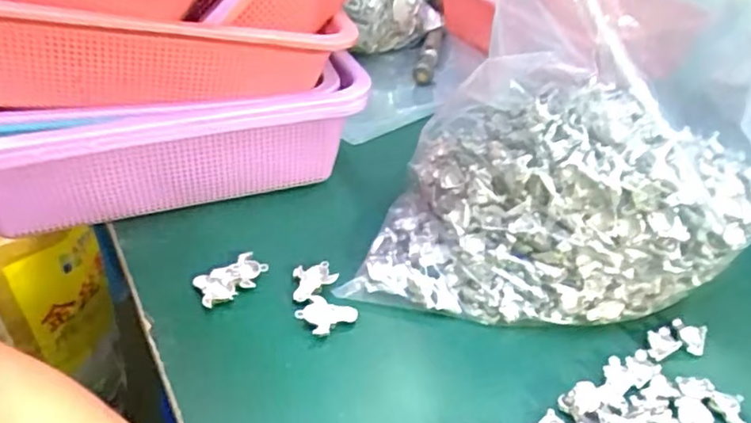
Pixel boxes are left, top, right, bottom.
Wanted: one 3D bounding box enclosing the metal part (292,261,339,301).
[{"bbox_3d":[-0.039,0.046,0.409,0.028,0.009,0.030,-2,34,-7],"label":"metal part"}]

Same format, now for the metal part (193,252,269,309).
[{"bbox_3d":[-0.094,0.044,0.406,0.047,0.009,0.028,-21,41,-31],"label":"metal part"}]

